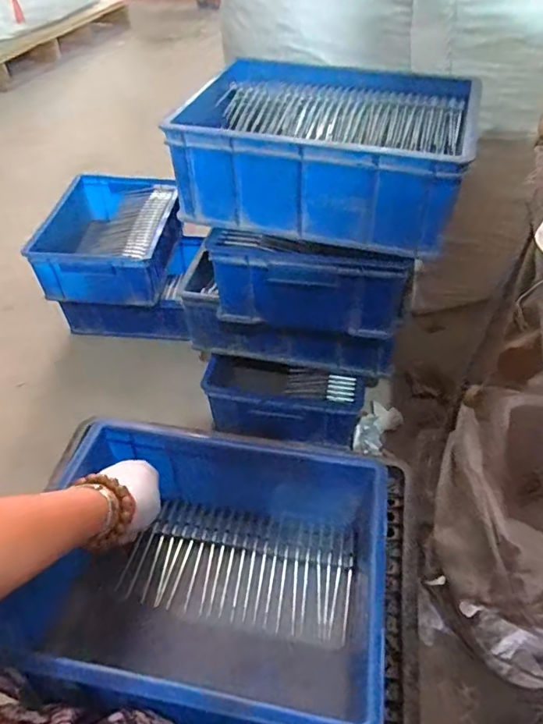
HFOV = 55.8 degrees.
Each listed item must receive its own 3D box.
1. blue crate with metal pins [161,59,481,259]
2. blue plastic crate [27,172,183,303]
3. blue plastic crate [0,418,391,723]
[{"bbox_3d":[0.086,-0.322,0.775,0.384,0.137,0.297,14,51,13],"label":"blue crate with metal pins"},{"bbox_3d":[-0.366,-0.290,1.198,0.278,0.137,0.344,0,49,2],"label":"blue plastic crate"},{"bbox_3d":[-0.053,0.219,0.524,0.356,0.160,0.264,4,47,6],"label":"blue plastic crate"}]

